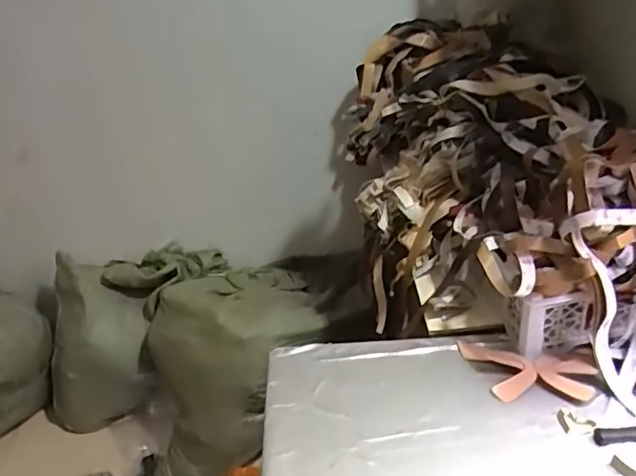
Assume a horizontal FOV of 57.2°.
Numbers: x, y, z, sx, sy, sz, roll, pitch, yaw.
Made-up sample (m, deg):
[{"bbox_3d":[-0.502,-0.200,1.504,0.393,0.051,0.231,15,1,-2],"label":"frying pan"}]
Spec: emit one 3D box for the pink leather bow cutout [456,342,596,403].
[{"bbox_3d":[0.331,0.215,0.936,0.207,0.026,0.116,8,31,18],"label":"pink leather bow cutout"}]

